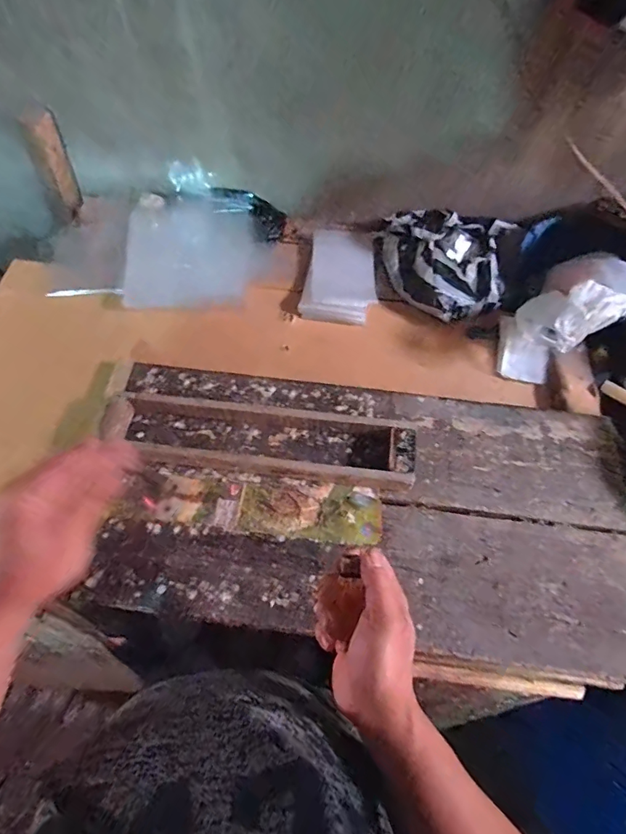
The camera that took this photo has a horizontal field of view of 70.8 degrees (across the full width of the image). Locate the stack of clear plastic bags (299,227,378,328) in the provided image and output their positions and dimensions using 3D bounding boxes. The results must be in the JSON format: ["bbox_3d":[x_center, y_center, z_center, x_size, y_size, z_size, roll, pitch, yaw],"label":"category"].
[{"bbox_3d":[0.053,-0.255,0.795,0.124,0.025,0.192,11,66,2],"label":"stack of clear plastic bags"}]

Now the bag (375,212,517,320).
[{"bbox_3d":[0.237,-0.278,0.781,0.233,0.078,0.217,4,66,-2],"label":"bag"}]

